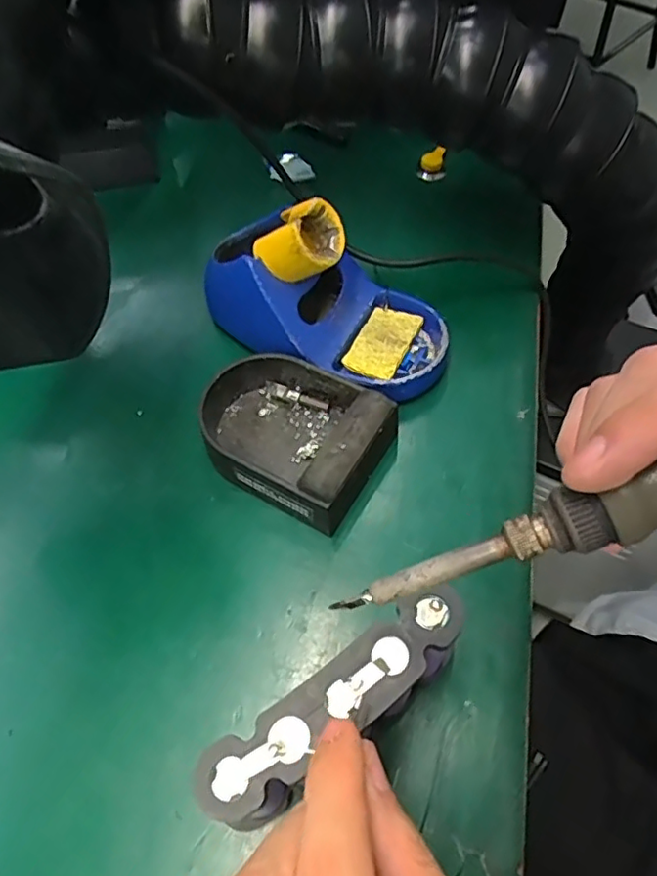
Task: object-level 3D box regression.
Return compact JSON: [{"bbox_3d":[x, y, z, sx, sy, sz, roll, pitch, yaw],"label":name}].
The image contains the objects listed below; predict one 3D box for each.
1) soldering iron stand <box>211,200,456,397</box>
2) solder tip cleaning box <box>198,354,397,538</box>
[{"bbox_3d":[-0.003,-0.086,0.359,0.155,0.087,0.079,15,61,12],"label":"soldering iron stand"},{"bbox_3d":[-0.021,-0.005,0.338,0.107,0.039,0.077,29,65,19],"label":"solder tip cleaning box"}]

